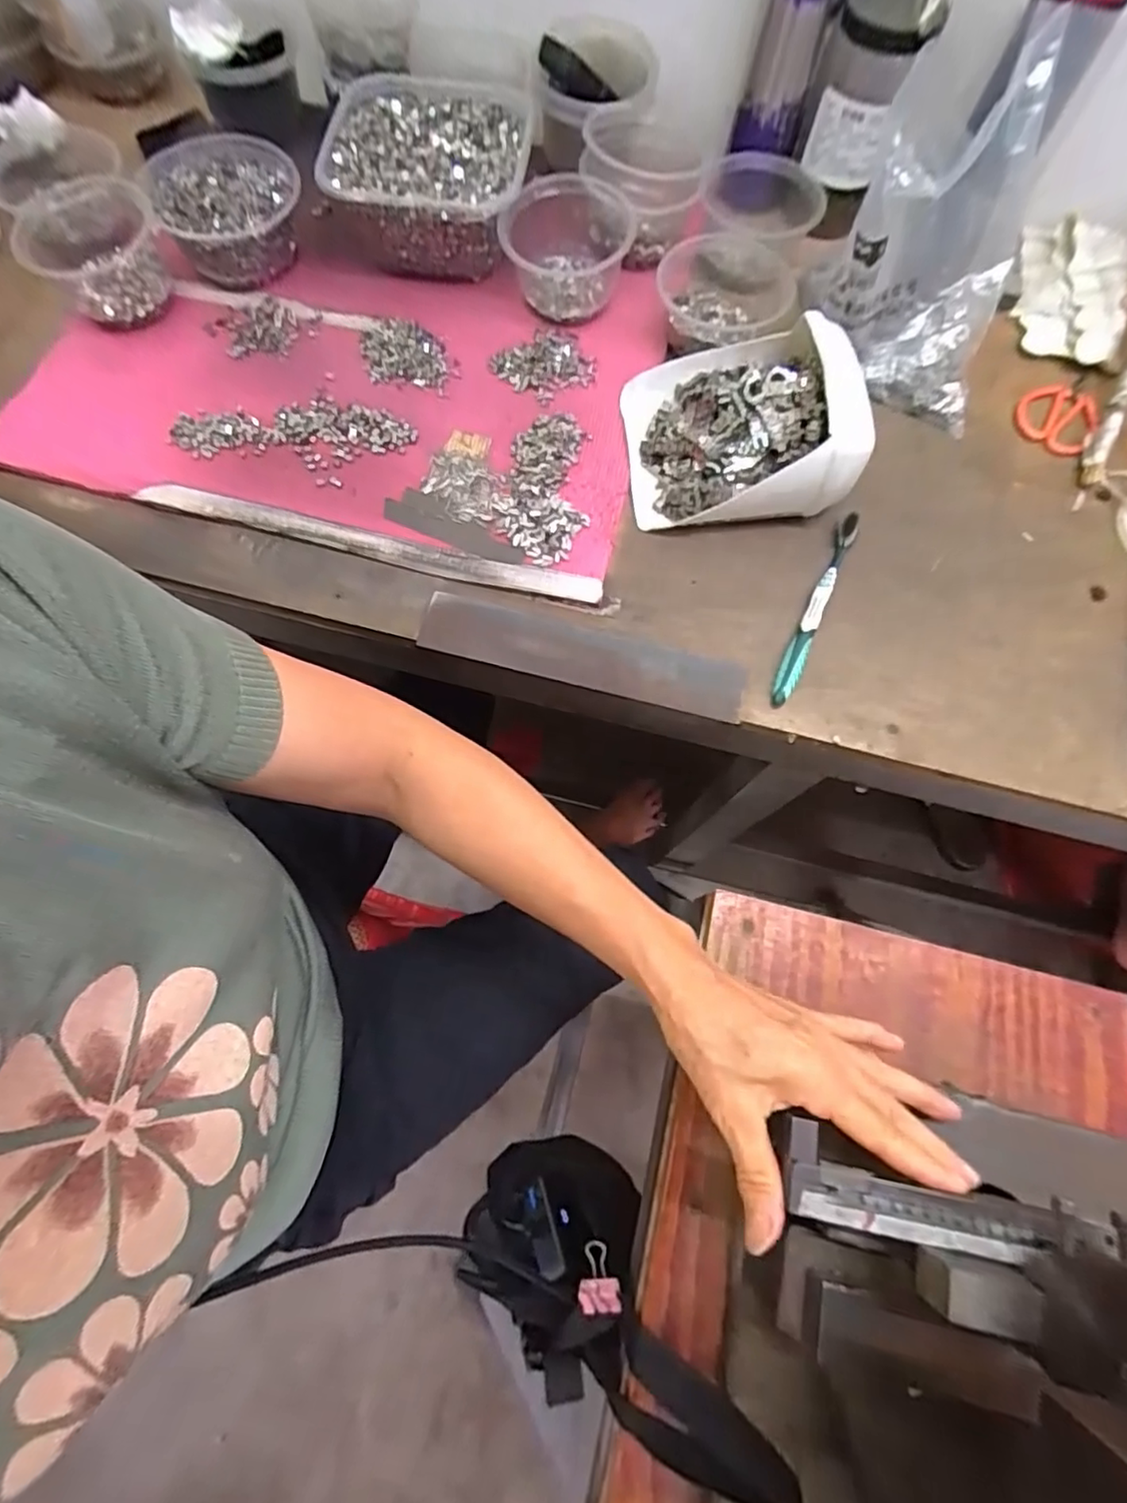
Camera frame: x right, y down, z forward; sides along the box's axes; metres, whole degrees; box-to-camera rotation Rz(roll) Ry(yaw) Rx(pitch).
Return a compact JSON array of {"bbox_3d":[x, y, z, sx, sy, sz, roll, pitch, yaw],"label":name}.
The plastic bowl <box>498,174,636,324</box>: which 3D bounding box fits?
[{"bbox_3d":[0.001,-0.452,0.554,0.112,0.067,0.097,9,71,1],"label":"plastic bowl"}]

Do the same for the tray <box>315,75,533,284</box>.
[{"bbox_3d":[-0.119,-0.531,0.576,0.174,0.073,0.185,7,71,0],"label":"tray"}]

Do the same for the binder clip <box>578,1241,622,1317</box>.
[{"bbox_3d":[0.022,0.351,0.411,0.027,0.016,0.037,-6,71,-4],"label":"binder clip"}]

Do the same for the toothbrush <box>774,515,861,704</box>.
[{"bbox_3d":[0.200,-0.116,0.488,0.016,0.012,0.180,25,72,6],"label":"toothbrush"}]

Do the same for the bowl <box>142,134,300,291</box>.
[{"bbox_3d":[-0.301,-0.485,0.565,0.119,0.067,0.126,0,73,-1],"label":"bowl"}]

